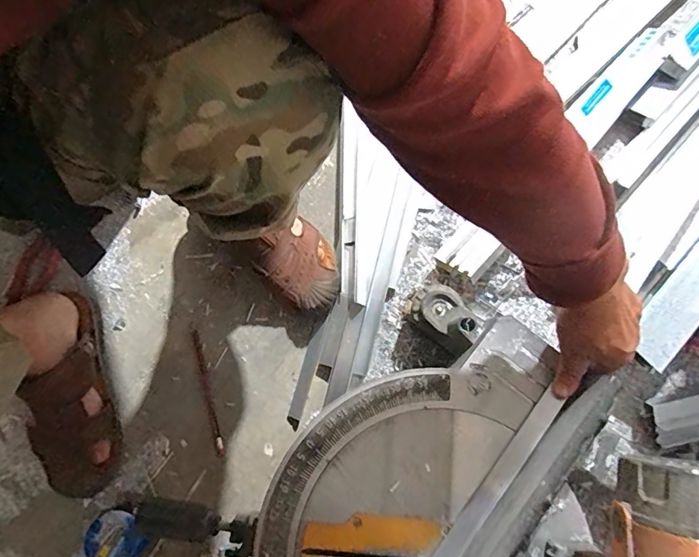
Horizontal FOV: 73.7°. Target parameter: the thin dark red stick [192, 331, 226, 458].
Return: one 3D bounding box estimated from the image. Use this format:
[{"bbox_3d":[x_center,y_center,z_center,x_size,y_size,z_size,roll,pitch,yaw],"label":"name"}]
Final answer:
[{"bbox_3d":[-0.190,0.153,0.627,0.012,0.004,0.168,-16,77,-4],"label":"thin dark red stick"}]

